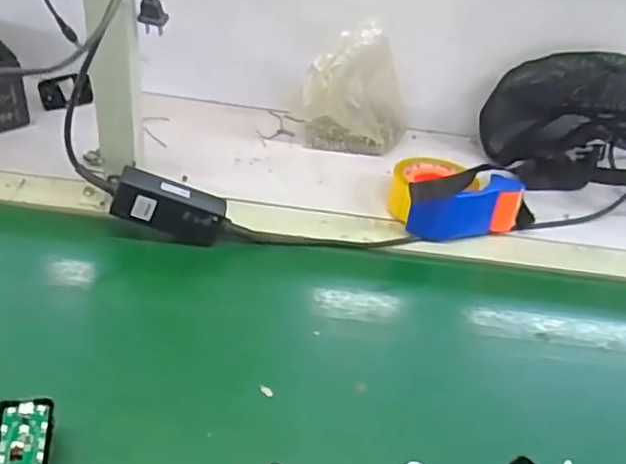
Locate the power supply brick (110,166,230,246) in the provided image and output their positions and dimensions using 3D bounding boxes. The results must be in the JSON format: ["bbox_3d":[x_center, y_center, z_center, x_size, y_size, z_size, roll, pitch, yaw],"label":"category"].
[{"bbox_3d":[-0.152,-0.024,0.638,0.115,0.052,0.028,20,32,-18],"label":"power supply brick"}]

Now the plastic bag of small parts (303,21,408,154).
[{"bbox_3d":[0.057,-0.182,0.803,0.140,0.166,0.073,10,36,5],"label":"plastic bag of small parts"}]

